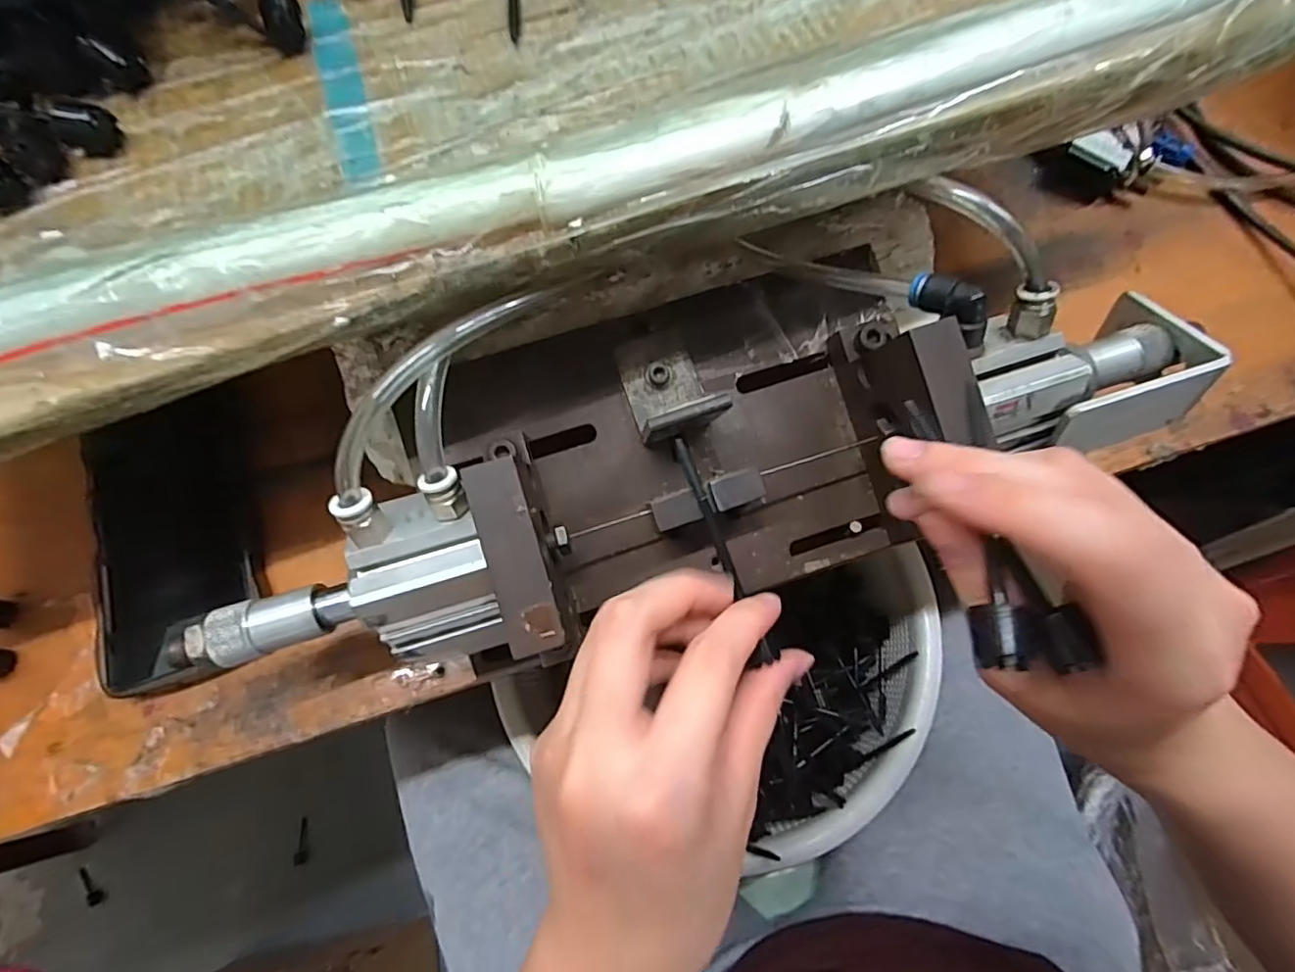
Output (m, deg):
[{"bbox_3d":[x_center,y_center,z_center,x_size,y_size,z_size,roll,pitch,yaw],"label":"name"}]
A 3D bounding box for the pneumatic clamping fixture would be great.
[{"bbox_3d":[0.020,-0.025,0.268,0.430,0.112,0.150,-19,71,-5],"label":"pneumatic clamping fixture"}]

